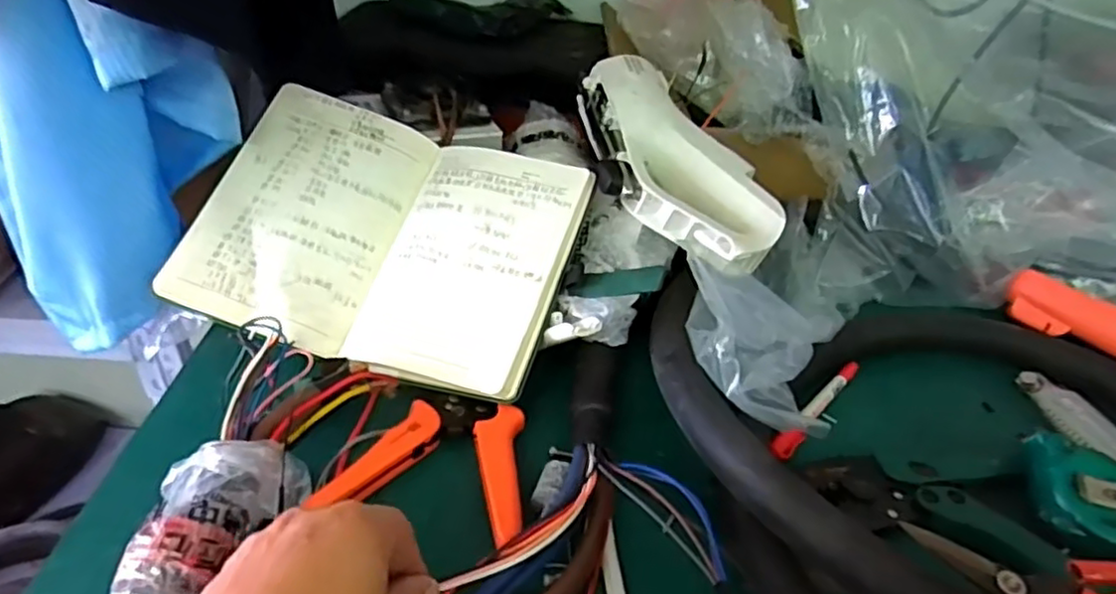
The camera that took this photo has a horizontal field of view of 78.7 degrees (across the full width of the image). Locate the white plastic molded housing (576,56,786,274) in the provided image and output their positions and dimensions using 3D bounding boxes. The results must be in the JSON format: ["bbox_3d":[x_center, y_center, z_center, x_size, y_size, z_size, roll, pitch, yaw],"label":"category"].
[{"bbox_3d":[0.084,-0.112,0.571,0.114,0.054,0.234,-21,64,-31],"label":"white plastic molded housing"}]

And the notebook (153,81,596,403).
[{"bbox_3d":[-0.131,-0.048,0.535,0.277,0.031,0.207,17,66,7],"label":"notebook"}]

